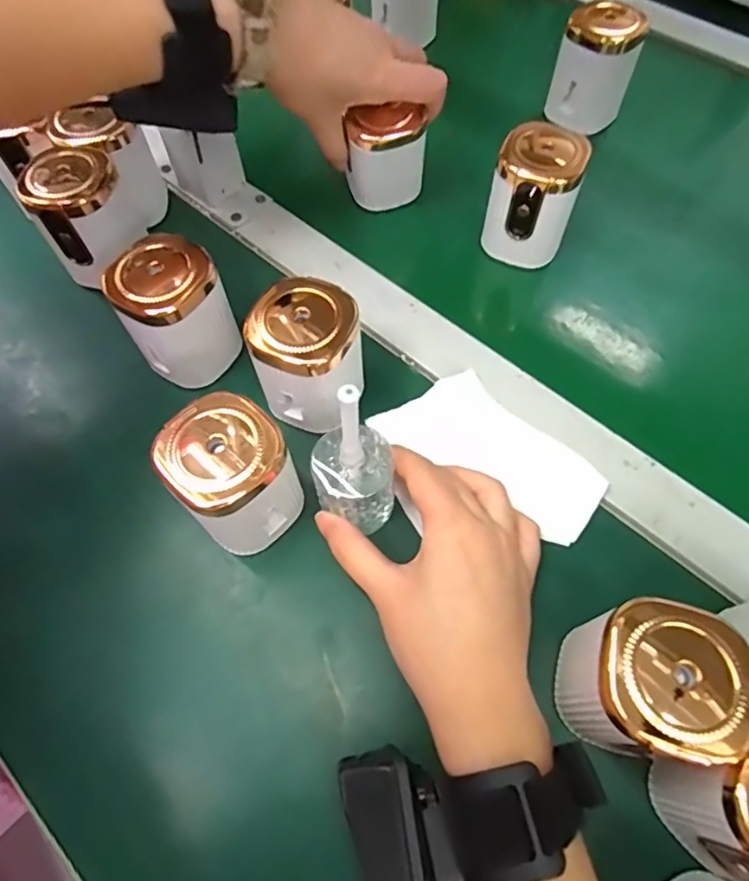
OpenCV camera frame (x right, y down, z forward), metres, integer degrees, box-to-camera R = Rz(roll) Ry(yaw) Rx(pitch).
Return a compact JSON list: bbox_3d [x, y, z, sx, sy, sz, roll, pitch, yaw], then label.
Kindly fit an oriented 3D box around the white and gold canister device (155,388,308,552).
[{"bbox_3d":[-0.069,0.021,0.280,0.052,0.081,0.056,-42,70,-19],"label":"white and gold canister device"}]

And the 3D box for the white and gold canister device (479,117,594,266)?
[{"bbox_3d":[0.107,-0.161,0.372,0.053,0.073,0.053,20,65,10],"label":"white and gold canister device"}]

